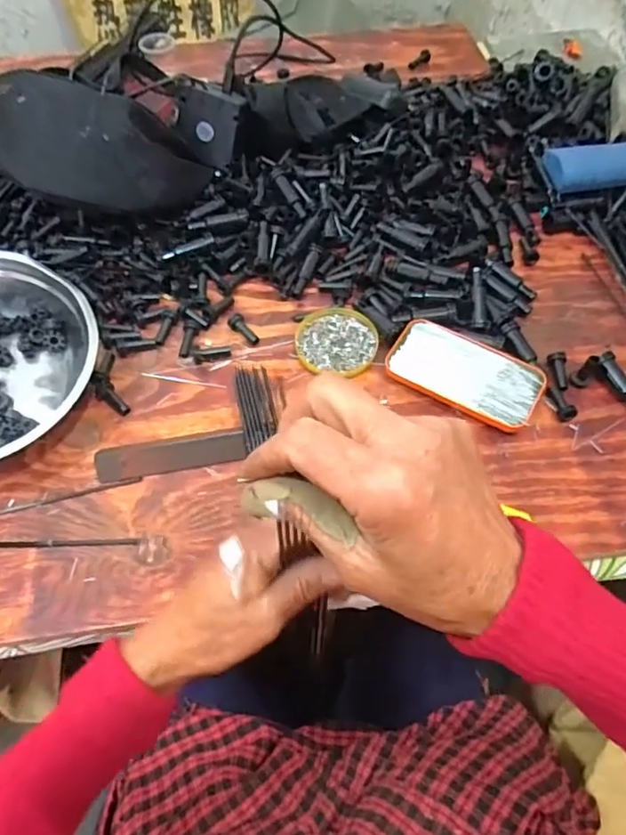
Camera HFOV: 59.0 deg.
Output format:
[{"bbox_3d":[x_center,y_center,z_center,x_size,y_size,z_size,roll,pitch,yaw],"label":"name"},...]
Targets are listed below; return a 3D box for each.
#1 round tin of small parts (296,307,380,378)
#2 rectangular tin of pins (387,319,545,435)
[{"bbox_3d":[0.025,-0.080,0.577,0.082,0.008,0.085,0,58,0],"label":"round tin of small parts"},{"bbox_3d":[0.150,-0.046,0.545,0.144,0.018,0.080,31,63,17],"label":"rectangular tin of pins"}]

